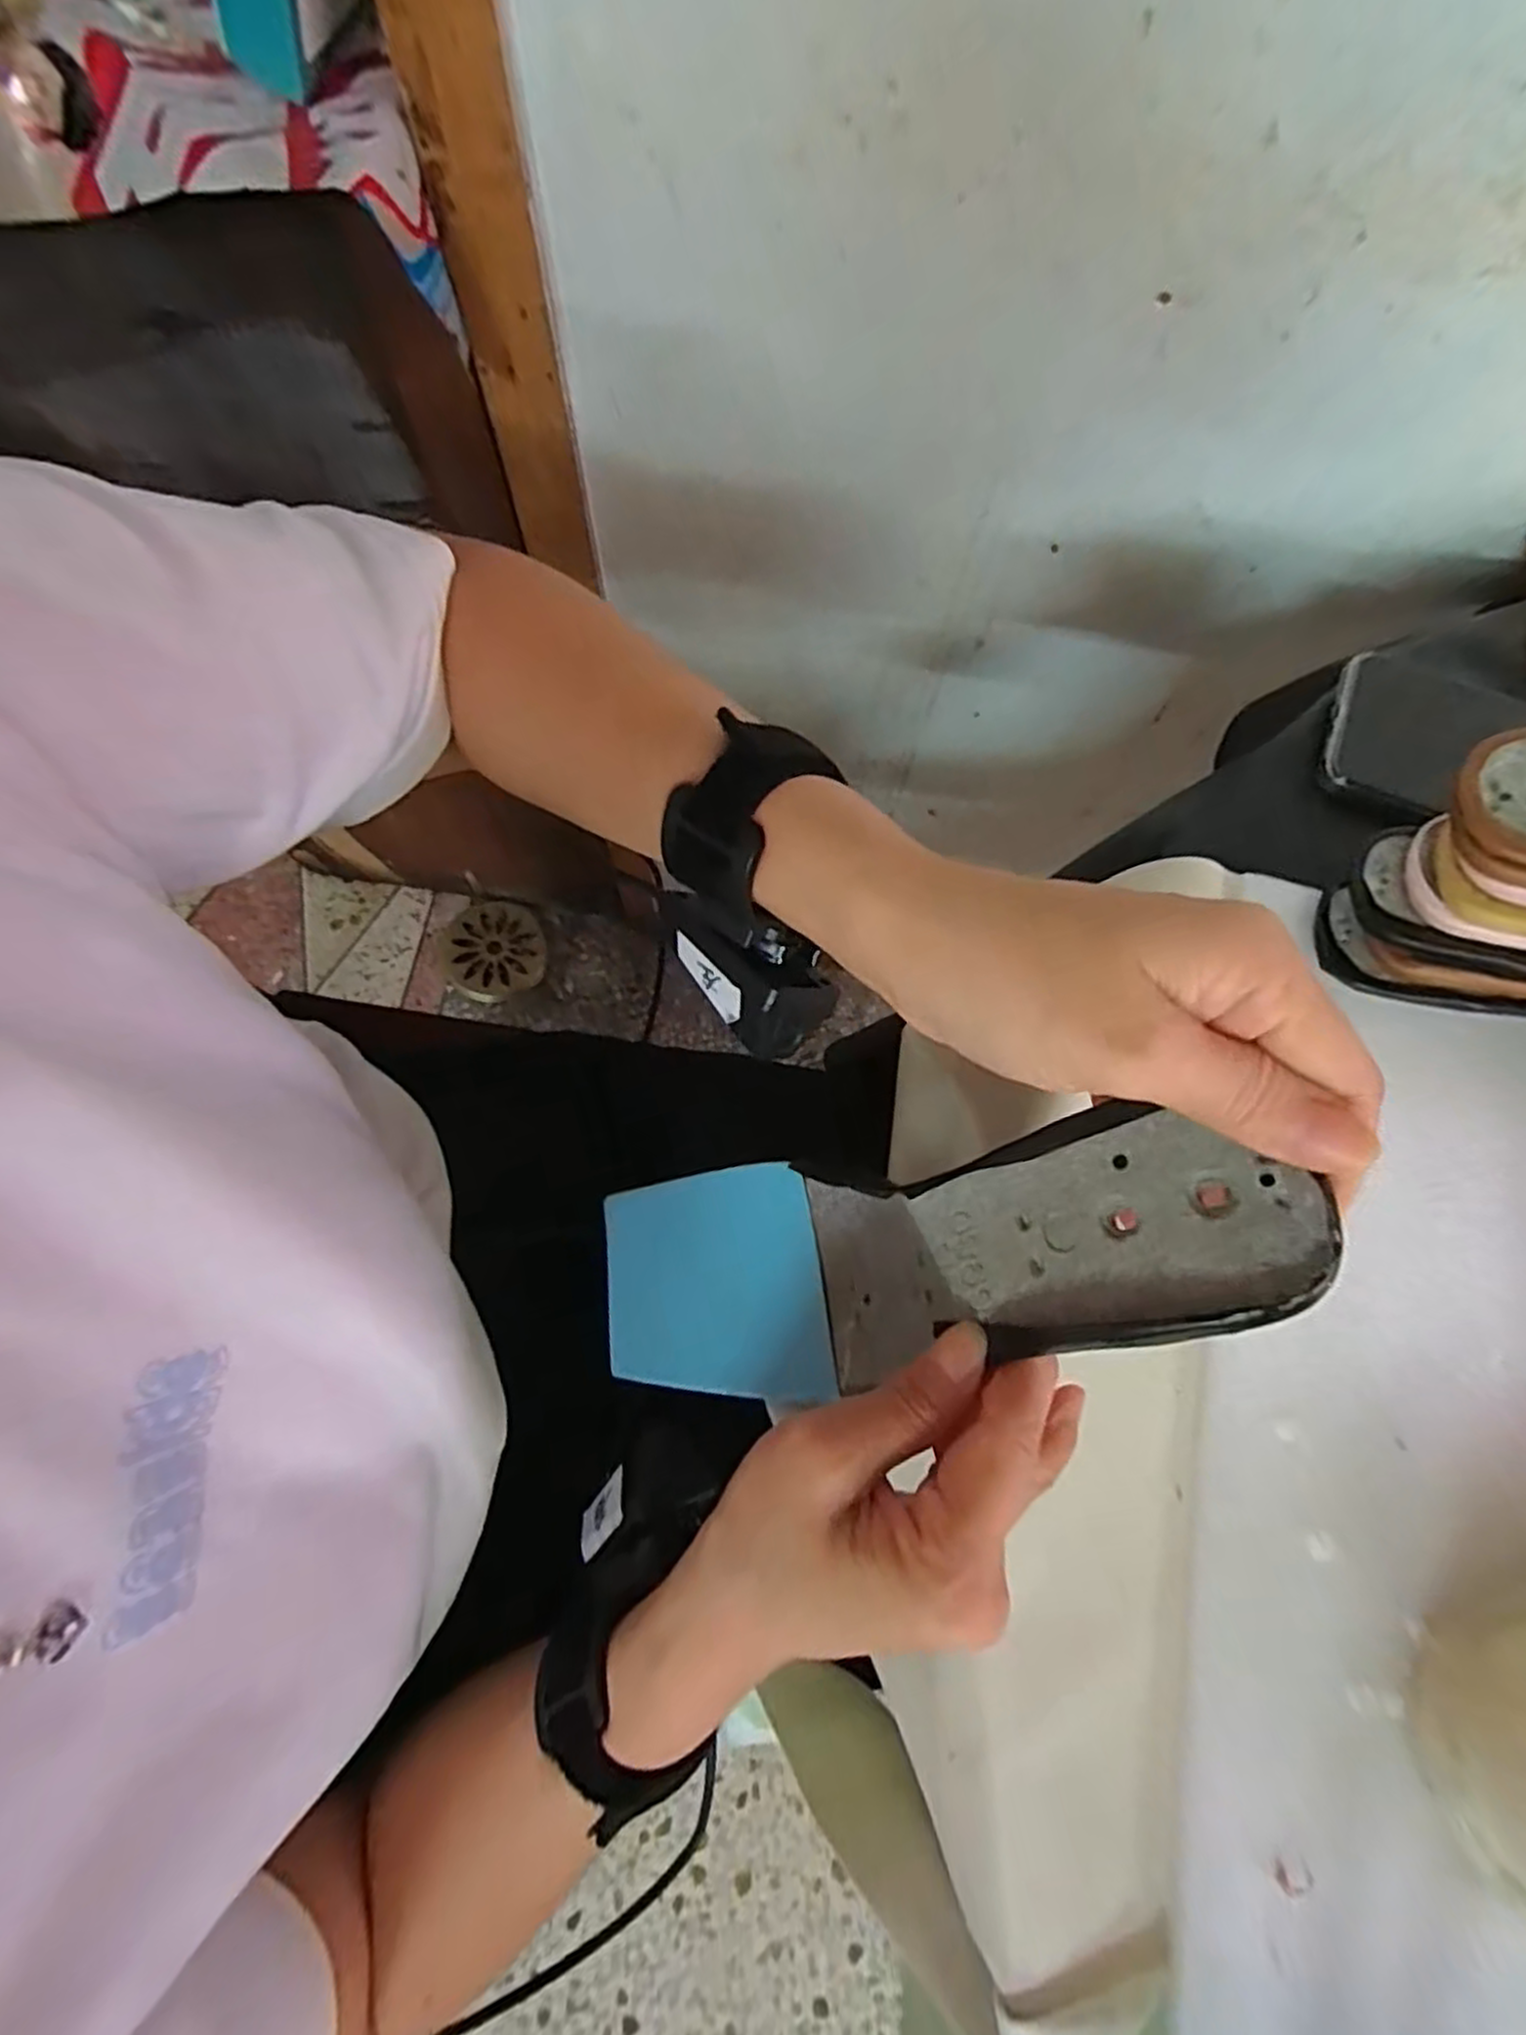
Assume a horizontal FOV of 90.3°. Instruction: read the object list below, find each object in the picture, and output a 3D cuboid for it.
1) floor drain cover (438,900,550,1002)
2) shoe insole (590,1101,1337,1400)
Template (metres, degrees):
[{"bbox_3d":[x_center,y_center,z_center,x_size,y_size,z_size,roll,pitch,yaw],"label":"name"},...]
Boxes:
[{"bbox_3d":[-0.372,-0.091,1.048,0.137,0.016,0.136,-21,74,-8],"label":"floor drain cover"},{"bbox_3d":[0.039,0.079,0.243,0.055,0.237,0.079,9,66,-42],"label":"shoe insole"}]

